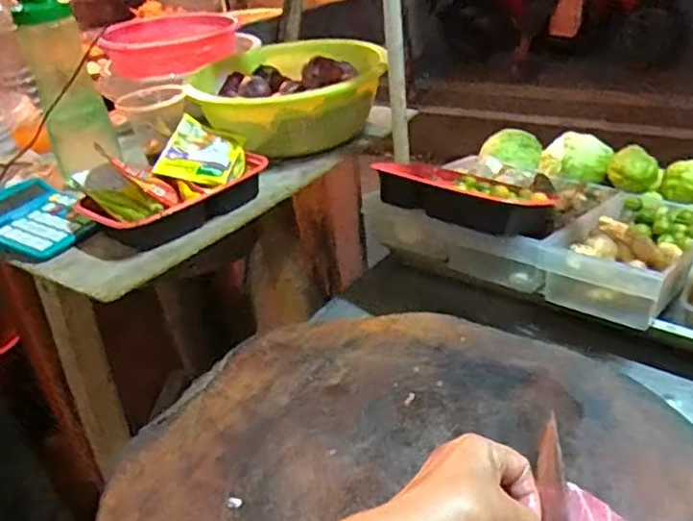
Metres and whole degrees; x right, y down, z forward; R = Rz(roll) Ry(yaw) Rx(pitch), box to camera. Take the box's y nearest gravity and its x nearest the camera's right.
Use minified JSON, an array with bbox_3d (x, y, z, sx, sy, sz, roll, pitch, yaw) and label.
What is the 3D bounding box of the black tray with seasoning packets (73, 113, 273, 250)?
[{"bbox_3d":[-0.208,-0.098,0.793,0.160,0.070,0.219,23,44,38],"label":"black tray with seasoning packets"}]

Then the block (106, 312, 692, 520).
[{"bbox_3d":[0.061,0.183,0.507,0.430,0.074,0.381,16,40,32],"label":"block"}]

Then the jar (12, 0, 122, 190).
[{"bbox_3d":[-0.407,-0.250,0.914,0.083,0.251,0.087,-22,36,-21],"label":"jar"}]

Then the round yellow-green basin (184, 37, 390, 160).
[{"bbox_3d":[-0.086,-0.244,0.963,0.277,0.105,0.264,-5,33,4],"label":"round yellow-green basin"}]

